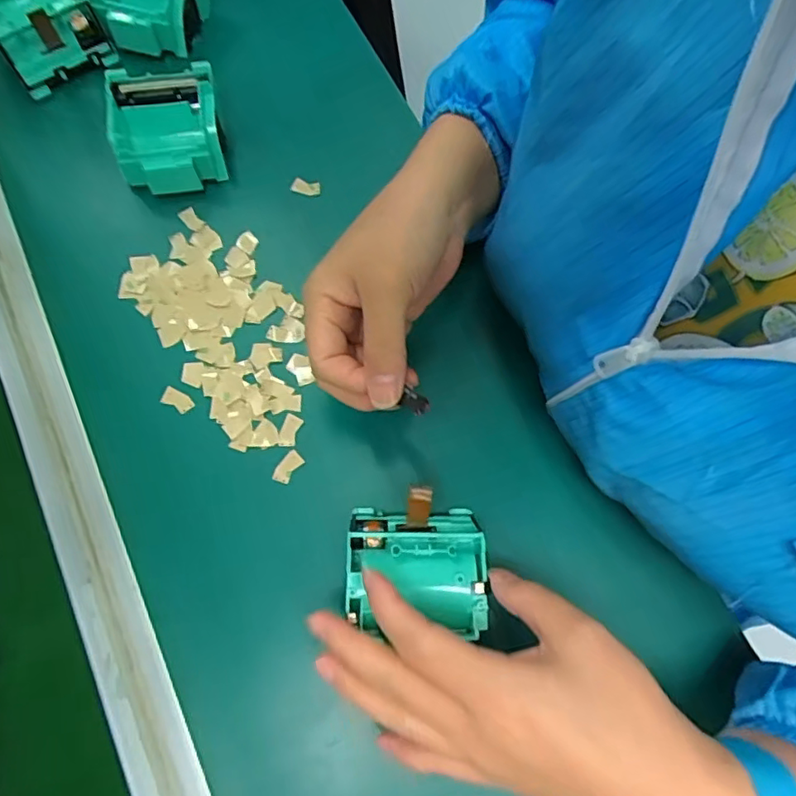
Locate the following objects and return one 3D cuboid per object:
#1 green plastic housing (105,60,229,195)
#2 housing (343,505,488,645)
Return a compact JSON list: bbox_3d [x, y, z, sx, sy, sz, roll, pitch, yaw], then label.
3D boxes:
[{"bbox_3d":[-0.158,-0.184,0.404,0.070,0.041,0.073,-8,73,-5],"label":"green plastic housing"},{"bbox_3d":[0.009,0.092,0.321,0.073,0.034,0.064,0,72,-2],"label":"housing"}]

